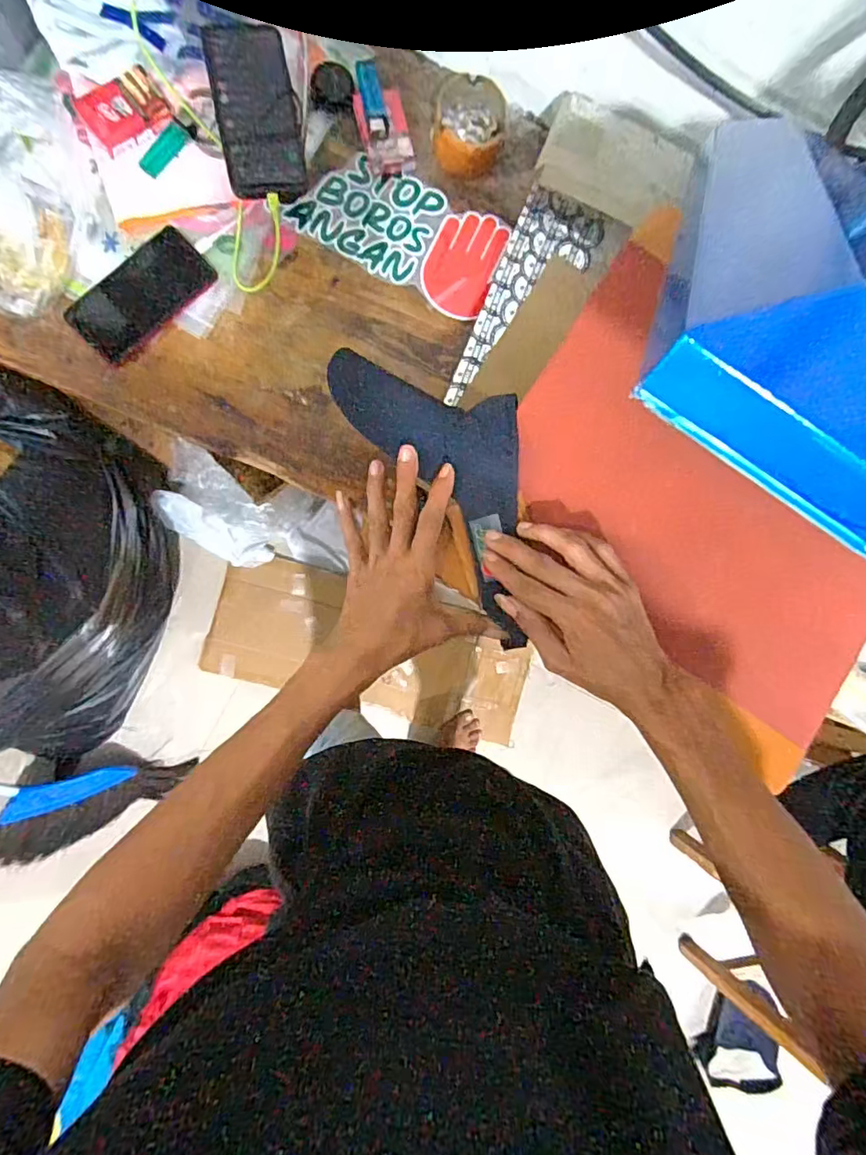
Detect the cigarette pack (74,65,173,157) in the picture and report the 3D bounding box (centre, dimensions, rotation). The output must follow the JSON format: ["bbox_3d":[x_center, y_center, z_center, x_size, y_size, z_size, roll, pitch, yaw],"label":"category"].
[{"bbox_3d":[-0.328,-0.496,0.581,0.083,0.020,0.061,-38,94,-7],"label":"cigarette pack"}]

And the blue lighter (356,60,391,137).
[{"bbox_3d":[-0.069,-0.545,0.620,0.021,0.015,0.090,-13,90,-8],"label":"blue lighter"}]

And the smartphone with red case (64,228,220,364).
[{"bbox_3d":[-0.317,-0.306,0.592,0.152,0.010,0.081,-45,95,-7],"label":"smartphone with red case"}]

